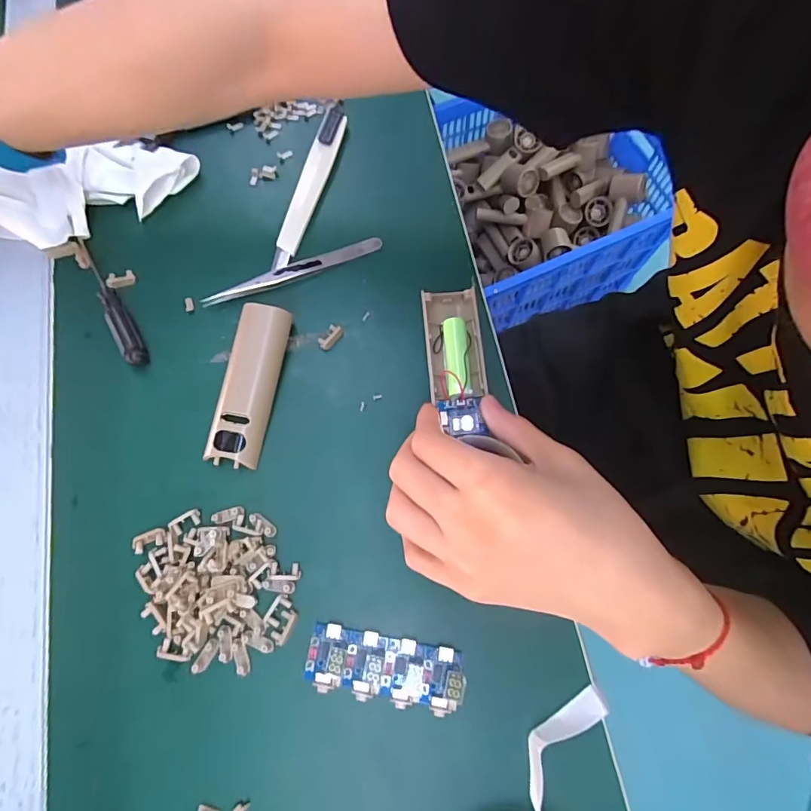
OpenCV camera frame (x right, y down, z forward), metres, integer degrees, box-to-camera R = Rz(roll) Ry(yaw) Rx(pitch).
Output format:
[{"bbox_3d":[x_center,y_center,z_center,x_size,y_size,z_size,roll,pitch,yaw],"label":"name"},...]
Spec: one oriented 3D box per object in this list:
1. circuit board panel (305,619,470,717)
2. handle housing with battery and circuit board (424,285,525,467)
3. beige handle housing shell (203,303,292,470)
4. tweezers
[{"bbox_3d":[-0.012,0.147,0.262,0.086,0.011,0.033,9,73,3],"label":"circuit board panel"},{"bbox_3d":[0.033,-0.020,0.282,0.036,0.025,0.118,-8,63,-2],"label":"handle housing with battery and circuit board"},{"bbox_3d":[-0.100,-0.014,0.304,0.032,0.022,0.102,9,73,3],"label":"beige handle housing shell"},{"bbox_3d":[-0.079,-0.095,0.335,0.130,0.012,0.012,-24,74,-7],"label":"tweezers"}]

